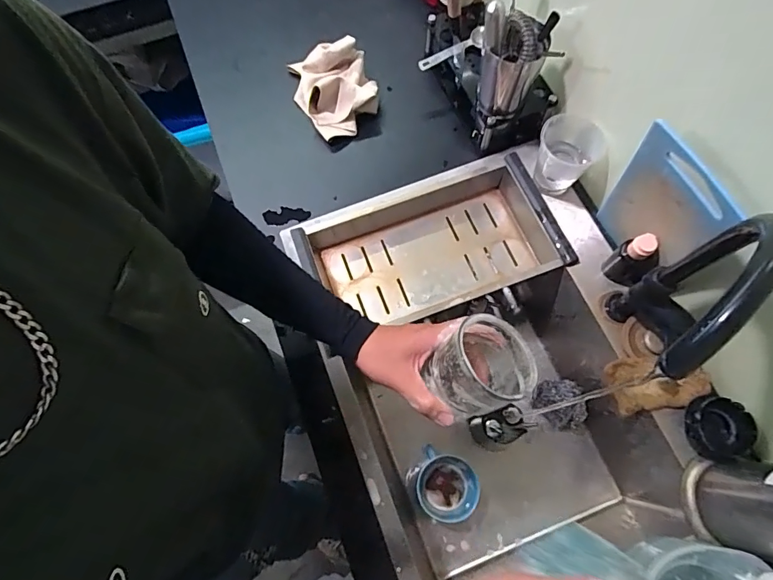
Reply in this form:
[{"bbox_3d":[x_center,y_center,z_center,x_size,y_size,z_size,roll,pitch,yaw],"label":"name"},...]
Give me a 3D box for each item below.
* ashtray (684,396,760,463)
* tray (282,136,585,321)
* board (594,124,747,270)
[{"bbox_3d":[0.410,0.173,0.540,0.065,0.033,0.074,-6,70,-1],"label":"ashtray"},{"bbox_3d":[0.069,-0.067,0.685,0.376,0.066,0.209,-19,71,-6],"label":"tray"},{"bbox_3d":[0.324,-0.092,0.538,0.011,0.243,0.125,-26,74,4],"label":"board"}]

